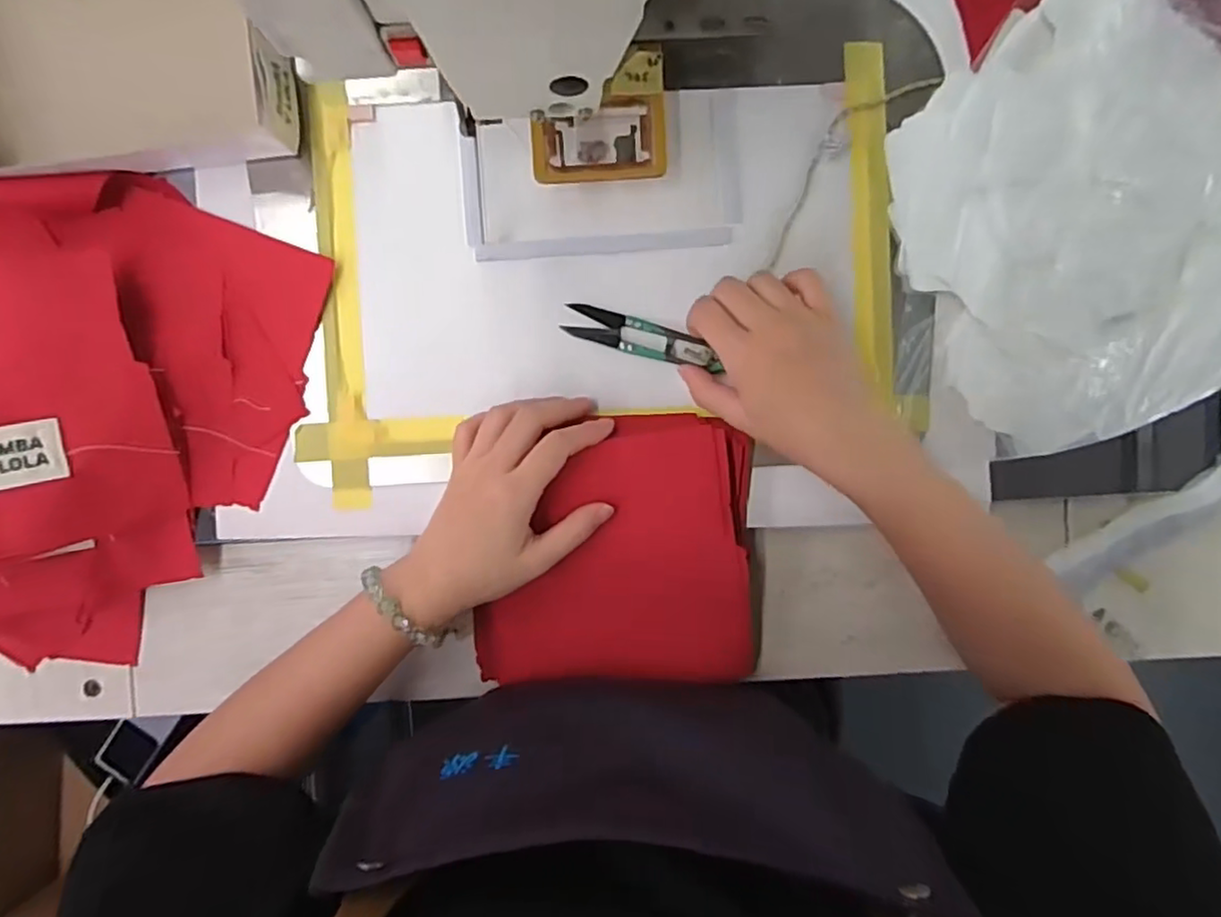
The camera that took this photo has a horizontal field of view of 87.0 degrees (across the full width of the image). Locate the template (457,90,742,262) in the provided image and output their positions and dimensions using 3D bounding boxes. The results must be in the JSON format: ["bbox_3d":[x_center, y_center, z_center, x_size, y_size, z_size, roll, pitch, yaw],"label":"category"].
[{"bbox_3d":[-0.005,-0.178,0.396,0.171,0.025,0.093,-4,91,-1],"label":"template"}]

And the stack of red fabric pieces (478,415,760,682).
[{"bbox_3d":[0.002,0.058,0.403,0.170,0.029,0.163,-1,91,-1],"label":"stack of red fabric pieces"}]

